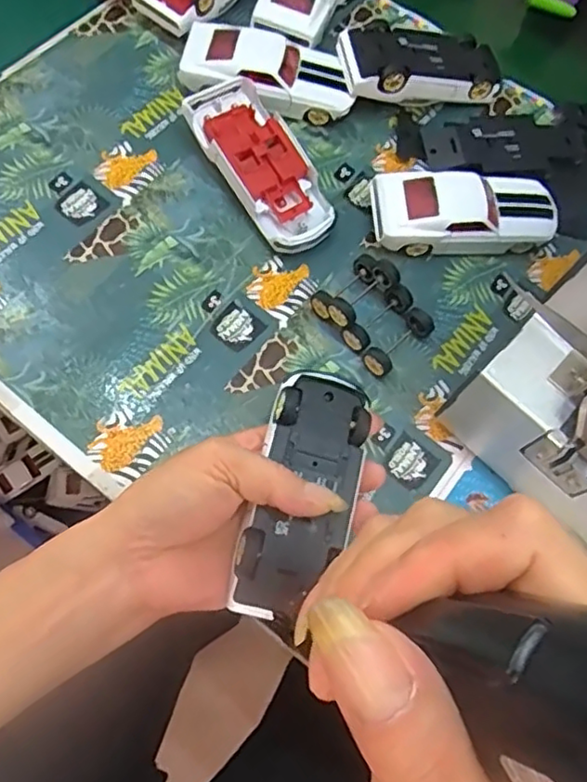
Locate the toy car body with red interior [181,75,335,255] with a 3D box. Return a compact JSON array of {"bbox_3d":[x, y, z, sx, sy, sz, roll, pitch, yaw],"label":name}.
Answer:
[{"bbox_3d":[-0.022,-0.155,0.432,0.056,0.029,0.128,-29,75,-17],"label":"toy car body with red interior"}]

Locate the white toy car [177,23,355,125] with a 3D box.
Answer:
[{"bbox_3d":[-0.018,-0.237,0.458,0.123,0.031,0.054,11,67,-3],"label":"white toy car"}]

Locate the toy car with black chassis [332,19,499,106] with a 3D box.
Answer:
[{"bbox_3d":[0.097,-0.245,0.477,0.130,0.030,0.051,-6,69,-19],"label":"toy car with black chassis"}]

